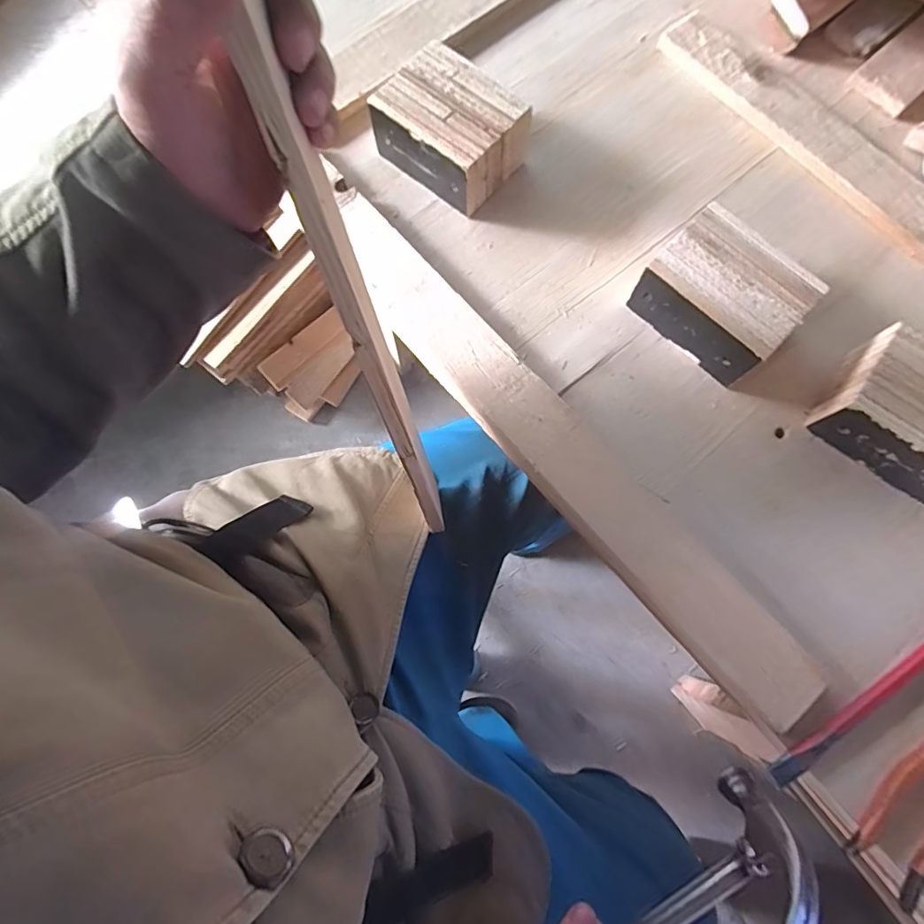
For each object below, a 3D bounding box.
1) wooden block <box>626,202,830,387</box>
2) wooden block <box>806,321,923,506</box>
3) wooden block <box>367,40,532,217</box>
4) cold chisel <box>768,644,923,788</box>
[{"bbox_3d":[0.225,-0.141,0.442,0.095,0.062,0.122,-44,79,-10],"label":"wooden block"},{"bbox_3d":[0.368,-0.038,0.415,0.124,0.064,0.096,37,79,10],"label":"wooden block"},{"bbox_3d":[-0.008,-0.316,0.488,0.121,0.064,0.100,38,79,10],"label":"wooden block"},{"bbox_3d":[0.328,0.166,0.387,0.241,0.014,0.016,-33,77,-8],"label":"cold chisel"}]

